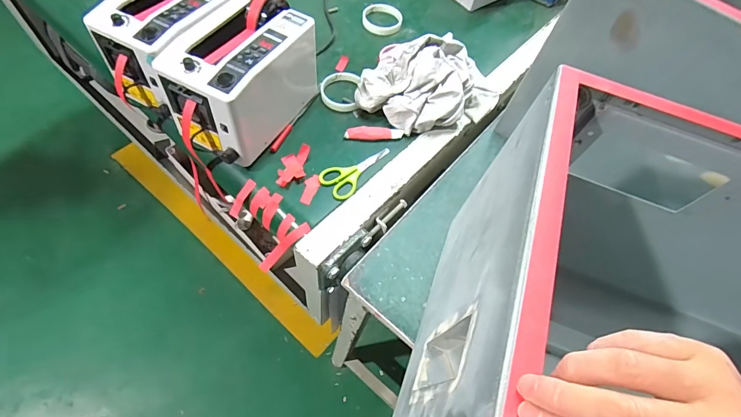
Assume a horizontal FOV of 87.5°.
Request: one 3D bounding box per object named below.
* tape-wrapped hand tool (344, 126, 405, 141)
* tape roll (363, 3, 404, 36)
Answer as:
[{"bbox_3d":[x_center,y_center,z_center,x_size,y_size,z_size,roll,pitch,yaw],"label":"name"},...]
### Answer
[{"bbox_3d":[0.007,-0.128,0.665,0.100,0.015,0.024,-1,61,-7],"label":"tape-wrapped hand tool"},{"bbox_3d":[0.025,-0.409,0.830,0.084,0.018,0.084,3,61,-5],"label":"tape roll"}]

